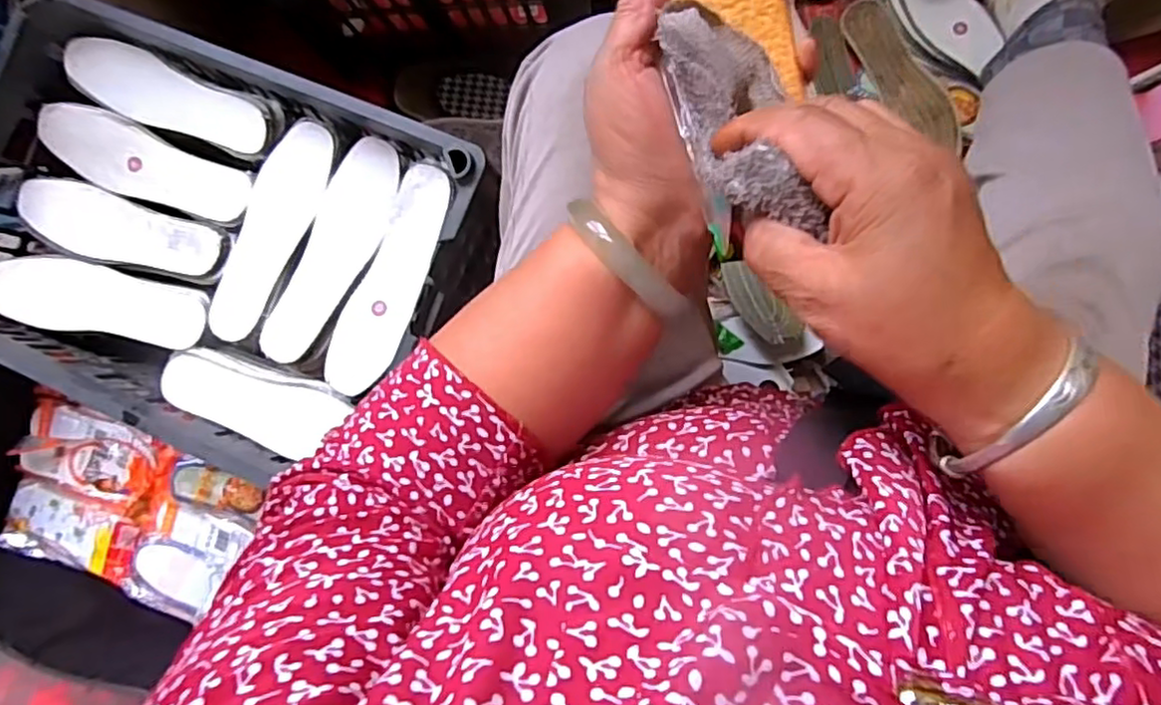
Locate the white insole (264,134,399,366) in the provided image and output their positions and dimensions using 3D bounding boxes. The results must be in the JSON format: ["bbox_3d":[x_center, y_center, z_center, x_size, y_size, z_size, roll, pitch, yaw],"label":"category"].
[{"bbox_3d":[-0.232,-0.093,0.622,0.075,0.020,0.221,26,89,7],"label":"white insole"}]

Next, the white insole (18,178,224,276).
[{"bbox_3d":[-0.460,-0.120,0.654,0.212,0.008,0.066,19,88,7],"label":"white insole"}]

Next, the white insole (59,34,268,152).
[{"bbox_3d":[-0.407,-0.250,0.648,0.215,0.027,0.064,28,89,7],"label":"white insole"}]

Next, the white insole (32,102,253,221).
[{"bbox_3d":[-0.432,-0.187,0.653,0.218,0.022,0.067,21,88,7],"label":"white insole"}]

